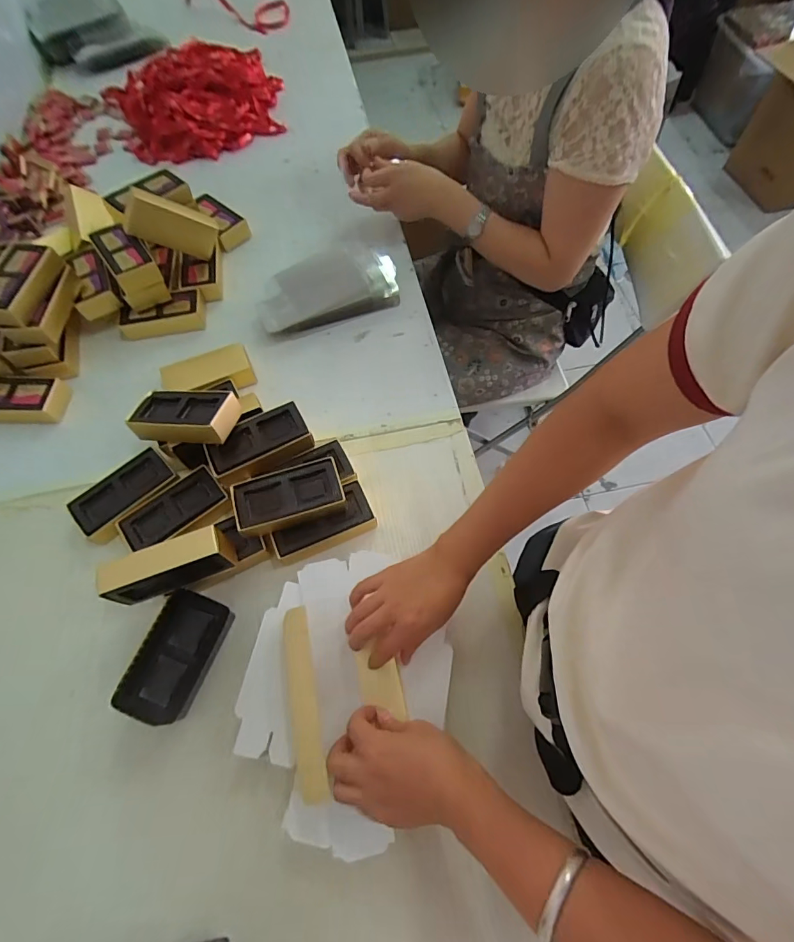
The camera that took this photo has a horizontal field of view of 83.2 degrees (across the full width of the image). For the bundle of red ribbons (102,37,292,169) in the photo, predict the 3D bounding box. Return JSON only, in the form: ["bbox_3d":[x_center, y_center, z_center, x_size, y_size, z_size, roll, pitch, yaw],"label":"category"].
[{"bbox_3d":[-0.433,-0.817,0.946,0.343,0.066,0.406,-20,65,-8],"label":"bundle of red ribbons"}]

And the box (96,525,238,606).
[{"bbox_3d":[-0.225,0.097,0.452,0.114,0.064,0.033,-19,65,-8],"label":"box"}]

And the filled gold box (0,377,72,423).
[{"bbox_3d":[-0.513,-0.096,0.605,0.130,0.031,0.058,0,64,1],"label":"filled gold box"}]

